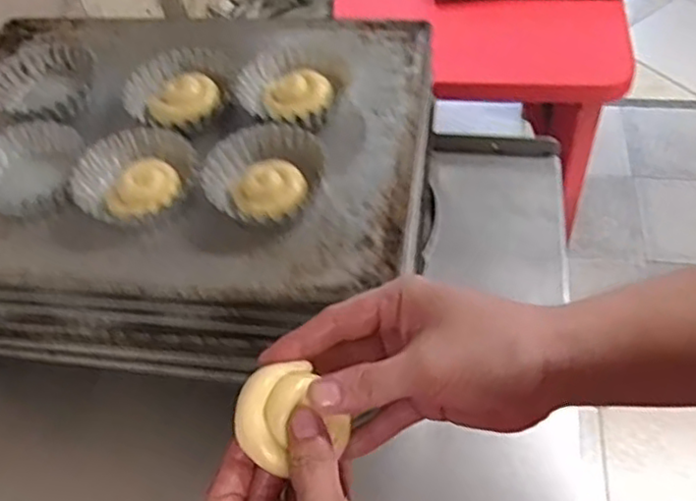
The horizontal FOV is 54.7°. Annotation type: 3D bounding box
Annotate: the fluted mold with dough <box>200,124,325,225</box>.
[{"bbox_3d":[-0.066,-0.057,0.535,0.093,0.028,0.097,-7,53,0],"label":"fluted mold with dough"}]

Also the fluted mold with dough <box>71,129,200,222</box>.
[{"bbox_3d":[-0.172,-0.059,0.554,0.100,0.027,0.092,-4,54,2],"label":"fluted mold with dough"}]

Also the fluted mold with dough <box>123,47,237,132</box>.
[{"bbox_3d":[-0.146,-0.143,0.612,0.098,0.025,0.102,-2,54,3],"label":"fluted mold with dough"}]

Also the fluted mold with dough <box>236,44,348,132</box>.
[{"bbox_3d":[-0.055,-0.142,0.601,0.094,0.025,0.097,11,55,13],"label":"fluted mold with dough"}]

